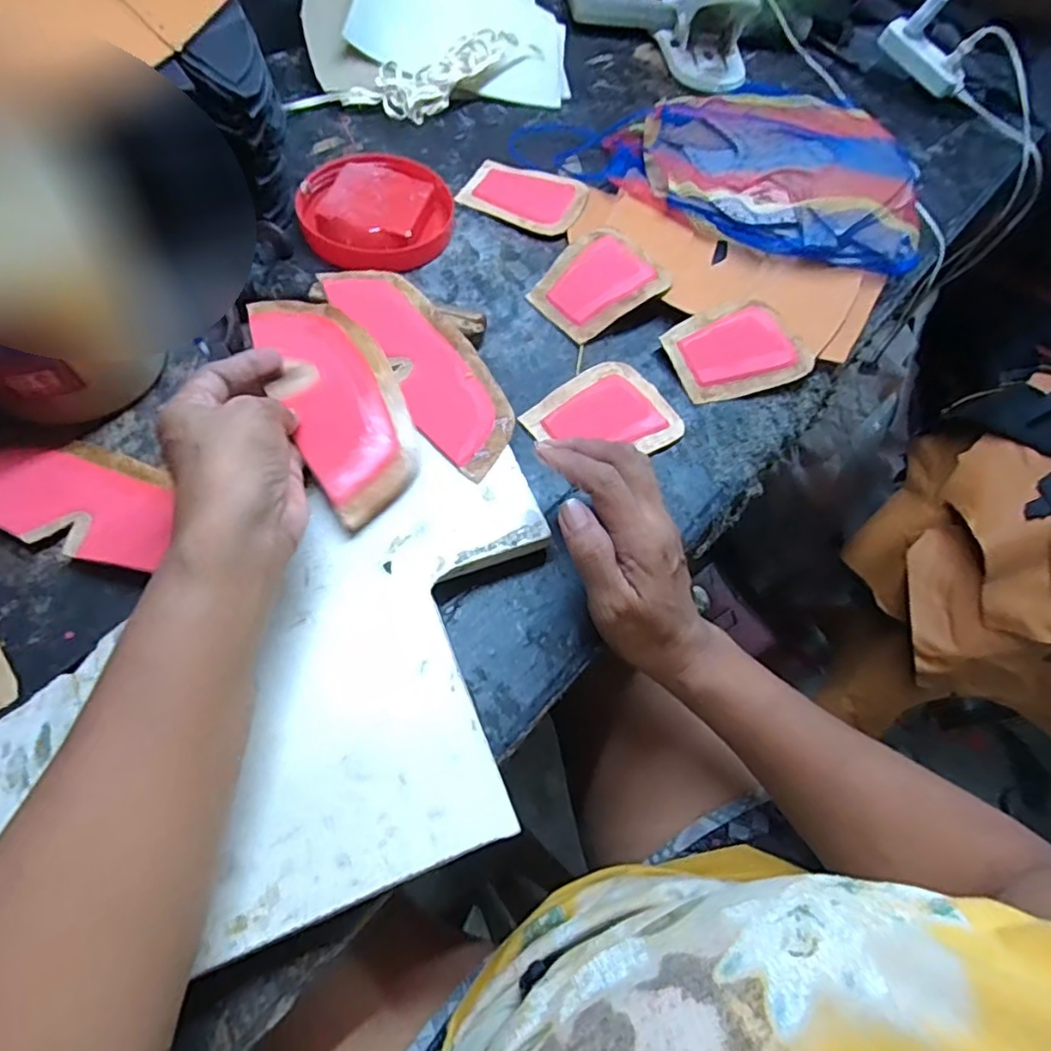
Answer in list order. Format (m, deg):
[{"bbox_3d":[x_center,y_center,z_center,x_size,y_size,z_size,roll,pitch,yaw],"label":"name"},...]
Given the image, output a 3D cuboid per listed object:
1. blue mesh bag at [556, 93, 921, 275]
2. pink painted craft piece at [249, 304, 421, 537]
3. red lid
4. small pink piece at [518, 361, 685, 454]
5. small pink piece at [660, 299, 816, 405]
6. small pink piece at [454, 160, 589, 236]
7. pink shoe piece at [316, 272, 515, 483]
[{"bbox_3d":[0.215,-0.340,0.568,0.304,0.031,0.214,28,62,9],"label":"blue mesh bag"},{"bbox_3d":[-0.118,-0.089,0.384,0.066,0.028,0.191,-22,64,-14],"label":"pink painted craft piece"},{"bbox_3d":[-0.121,-0.254,0.501,0.114,0.030,0.118,3,61,-5],"label":"red lid"},{"bbox_3d":[0.053,-0.076,0.437,0.100,0.006,0.078,-26,65,-16],"label":"small pink piece"},{"bbox_3d":[0.160,-0.136,0.469,0.101,0.013,0.076,-17,65,-15],"label":"small pink piece"},{"bbox_3d":[-0.002,-0.288,0.545,0.104,0.006,0.077,17,61,3],"label":"small pink piece"},{"bbox_3d":[-0.066,-0.113,0.415,0.062,0.008,0.188,-28,68,-20],"label":"pink shoe piece"}]

